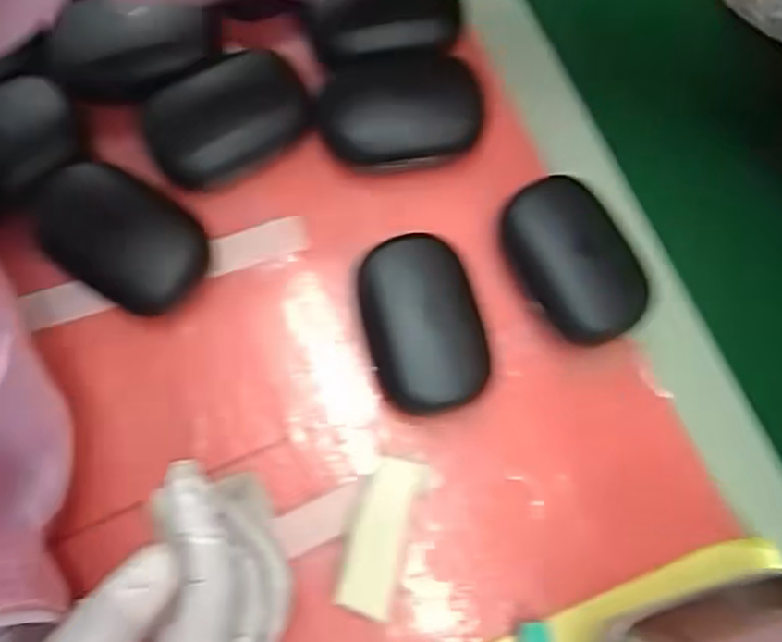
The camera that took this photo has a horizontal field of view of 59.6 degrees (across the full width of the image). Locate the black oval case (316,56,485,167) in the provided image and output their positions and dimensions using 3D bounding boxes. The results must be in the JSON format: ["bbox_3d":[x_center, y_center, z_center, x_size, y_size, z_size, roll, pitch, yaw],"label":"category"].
[{"bbox_3d":[0.007,-0.105,0.361,0.084,0.026,0.055,-8,75,-6],"label":"black oval case"}]

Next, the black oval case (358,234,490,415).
[{"bbox_3d":[0.016,0.003,0.326,0.052,0.031,0.080,-14,76,-7],"label":"black oval case"}]

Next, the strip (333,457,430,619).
[{"bbox_3d":[-0.006,0.097,0.313,0.028,0.006,0.068,18,74,1],"label":"strip"}]

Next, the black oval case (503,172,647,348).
[{"bbox_3d":[0.089,-0.028,0.340,0.053,0.033,0.083,-29,77,-10],"label":"black oval case"}]

